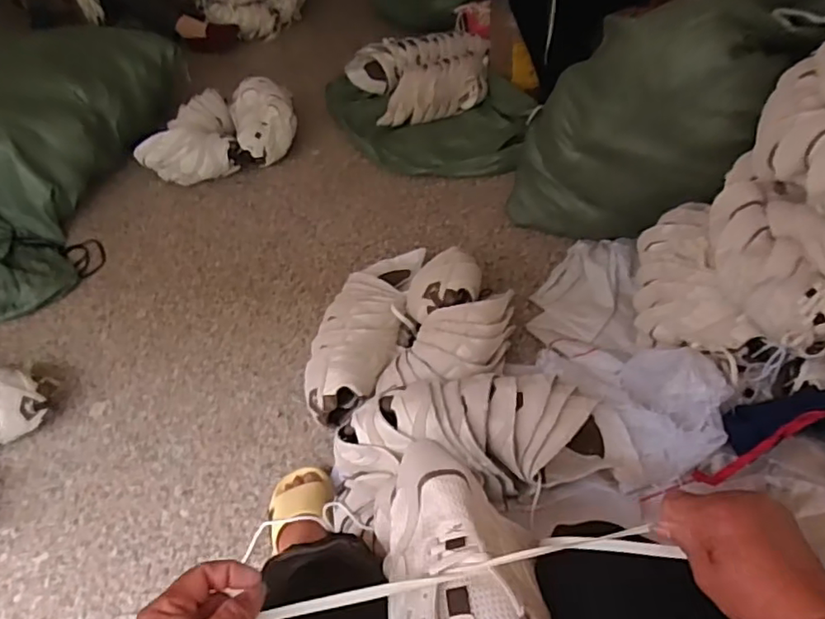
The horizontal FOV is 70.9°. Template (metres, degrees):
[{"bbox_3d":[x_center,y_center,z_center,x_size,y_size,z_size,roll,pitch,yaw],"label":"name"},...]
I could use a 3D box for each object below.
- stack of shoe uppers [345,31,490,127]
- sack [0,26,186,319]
[{"bbox_3d":[0.048,-0.749,1.833,0.426,0.131,0.373,-18,47,-10],"label":"stack of shoe uppers"},{"bbox_3d":[-1.085,-0.448,1.520,0.627,0.300,0.963,1,47,6],"label":"sack"}]

